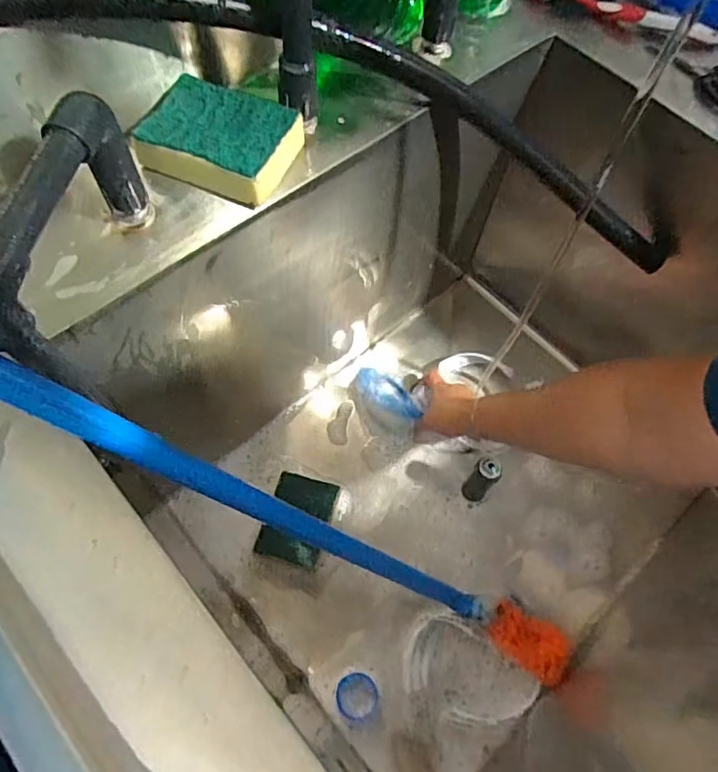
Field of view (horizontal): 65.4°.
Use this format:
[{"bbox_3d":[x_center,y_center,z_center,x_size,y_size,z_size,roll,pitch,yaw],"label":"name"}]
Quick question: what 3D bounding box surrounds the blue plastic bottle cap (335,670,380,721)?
[{"bbox_3d":[-0.001,0.311,0.562,0.043,0.010,0.043,1,63,-3],"label":"blue plastic bottle cap"}]

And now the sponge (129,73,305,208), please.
[{"bbox_3d":[-0.099,-0.175,0.404,0.108,0.032,0.080,17,63,5],"label":"sponge"}]

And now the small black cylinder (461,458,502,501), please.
[{"bbox_3d":[0.136,0.108,0.633,0.027,0.098,0.020,42,68,16],"label":"small black cylinder"}]

